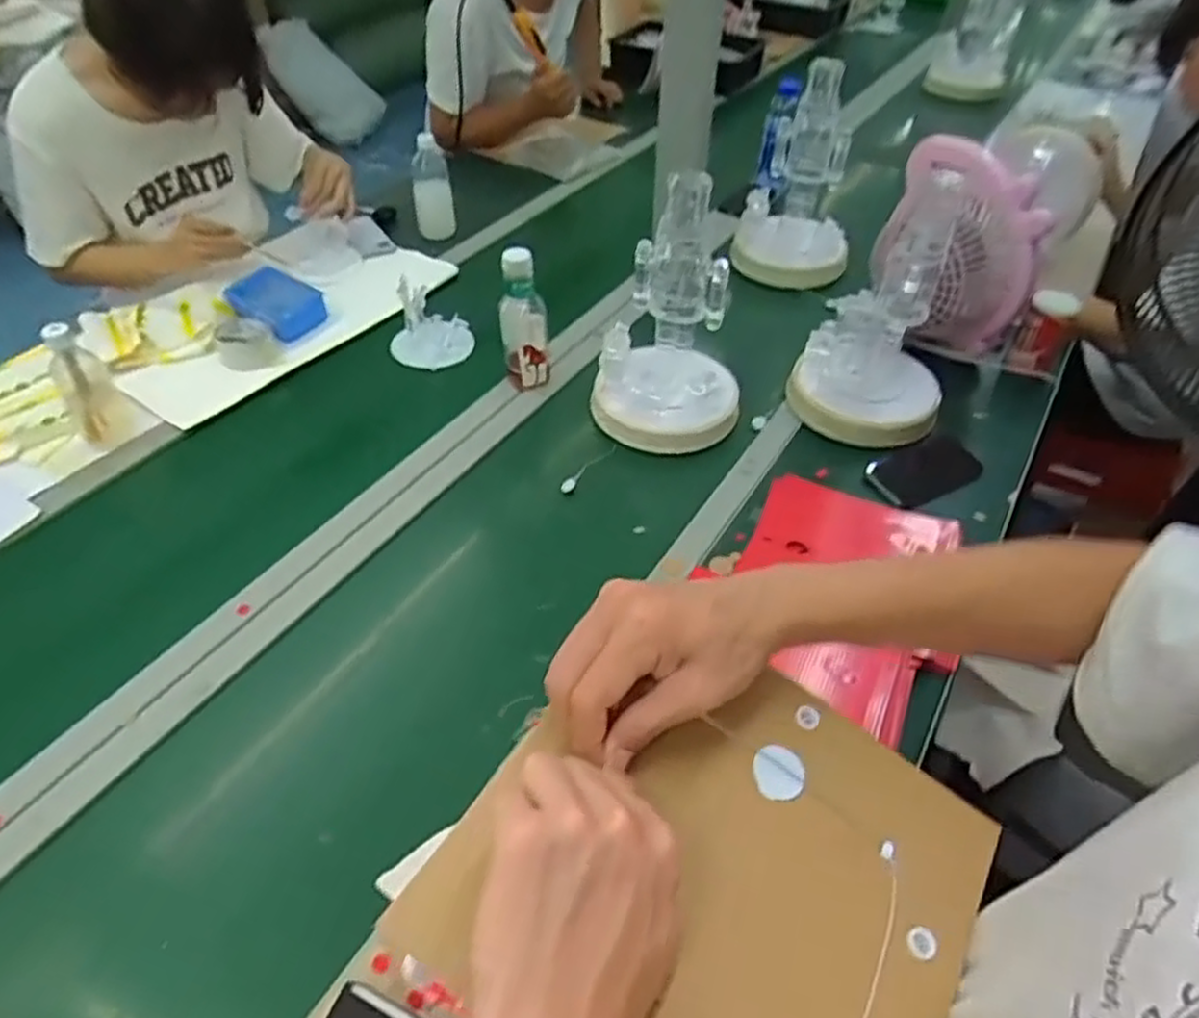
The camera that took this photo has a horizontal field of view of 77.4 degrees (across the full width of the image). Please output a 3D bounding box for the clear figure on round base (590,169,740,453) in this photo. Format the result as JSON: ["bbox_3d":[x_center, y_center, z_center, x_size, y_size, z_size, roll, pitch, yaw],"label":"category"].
[{"bbox_3d":[0.098,-0.252,0.987,0.200,0.306,0.172,3,44,1],"label":"clear figure on round base"}]

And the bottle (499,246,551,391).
[{"bbox_3d":[-0.109,-0.282,1.080,0.068,0.200,0.062,-4,45,-6],"label":"bottle"}]

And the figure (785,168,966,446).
[{"bbox_3d":[0.406,-0.268,1.031,0.201,0.298,0.228,26,49,22],"label":"figure"}]

